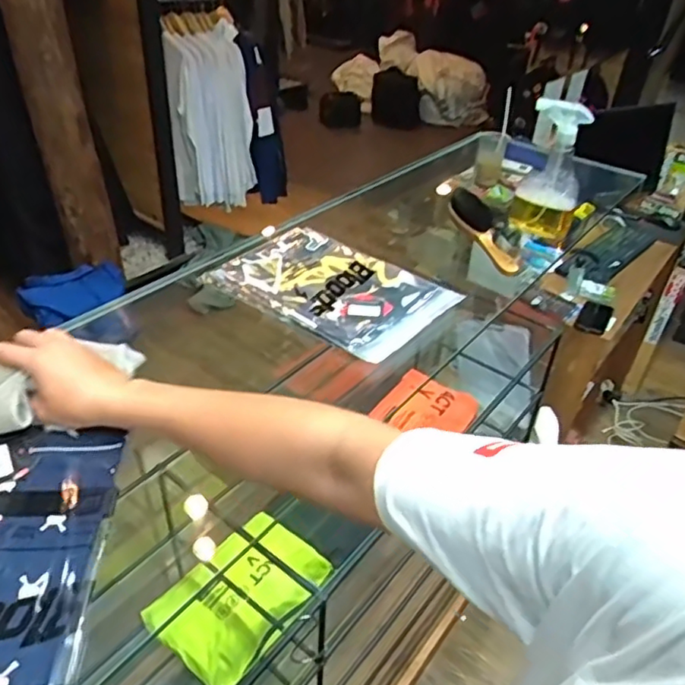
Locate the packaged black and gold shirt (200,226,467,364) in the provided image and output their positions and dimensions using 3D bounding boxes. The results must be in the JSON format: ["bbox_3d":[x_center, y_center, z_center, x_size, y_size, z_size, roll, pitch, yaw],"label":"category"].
[{"bbox_3d":[-0.016,-0.081,0.842,0.301,0.016,0.200,30,44,31],"label":"packaged black and gold shirt"}]

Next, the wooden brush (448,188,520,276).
[{"bbox_3d":[0.226,-0.185,0.989,0.052,0.047,0.229,-2,37,-8],"label":"wooden brush"}]

